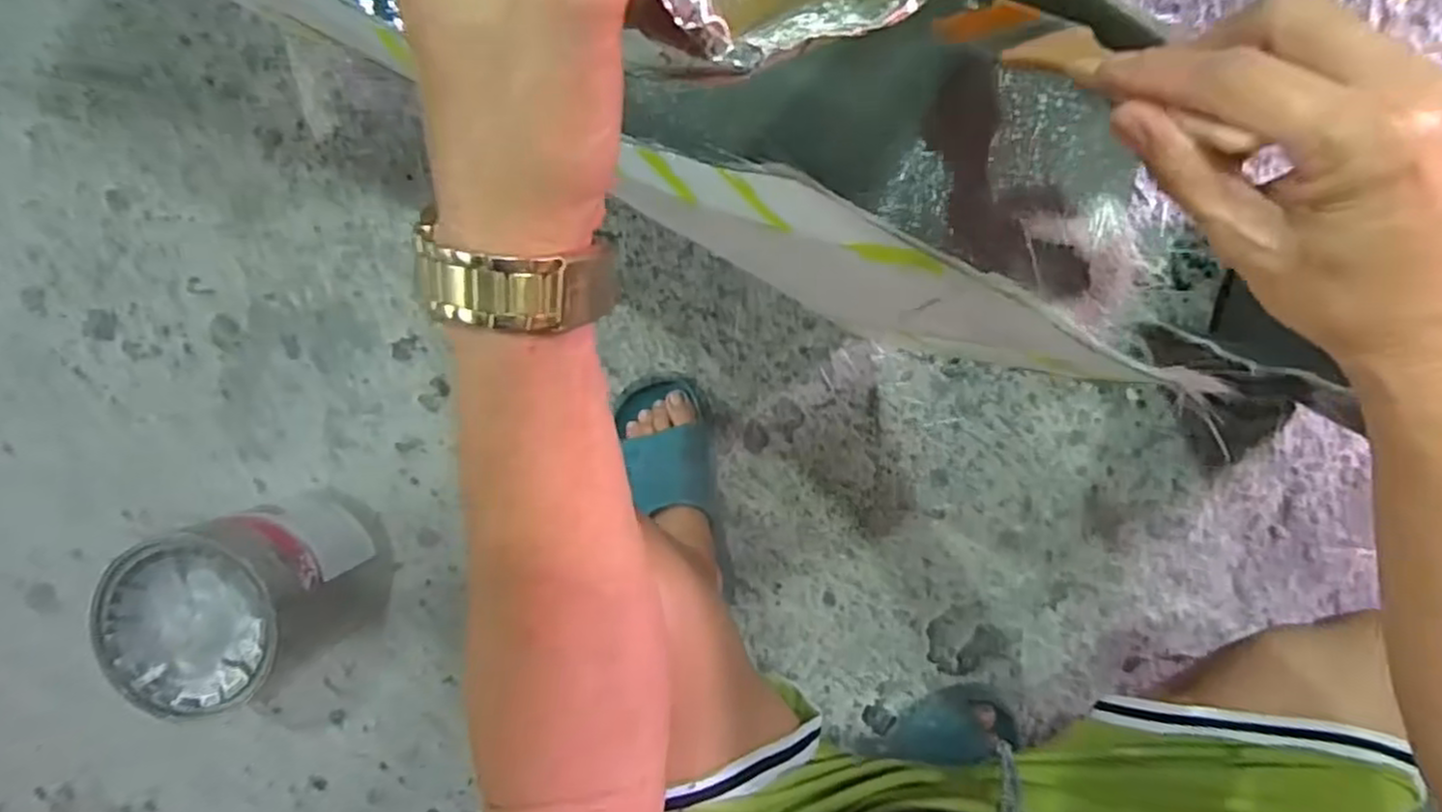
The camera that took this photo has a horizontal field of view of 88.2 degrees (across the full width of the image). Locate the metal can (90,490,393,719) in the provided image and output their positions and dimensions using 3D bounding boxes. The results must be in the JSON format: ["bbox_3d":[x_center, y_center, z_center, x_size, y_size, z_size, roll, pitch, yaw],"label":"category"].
[{"bbox_3d":[-0.445,0.179,0.718,0.169,0.188,0.154,0,94,2],"label":"metal can"}]

